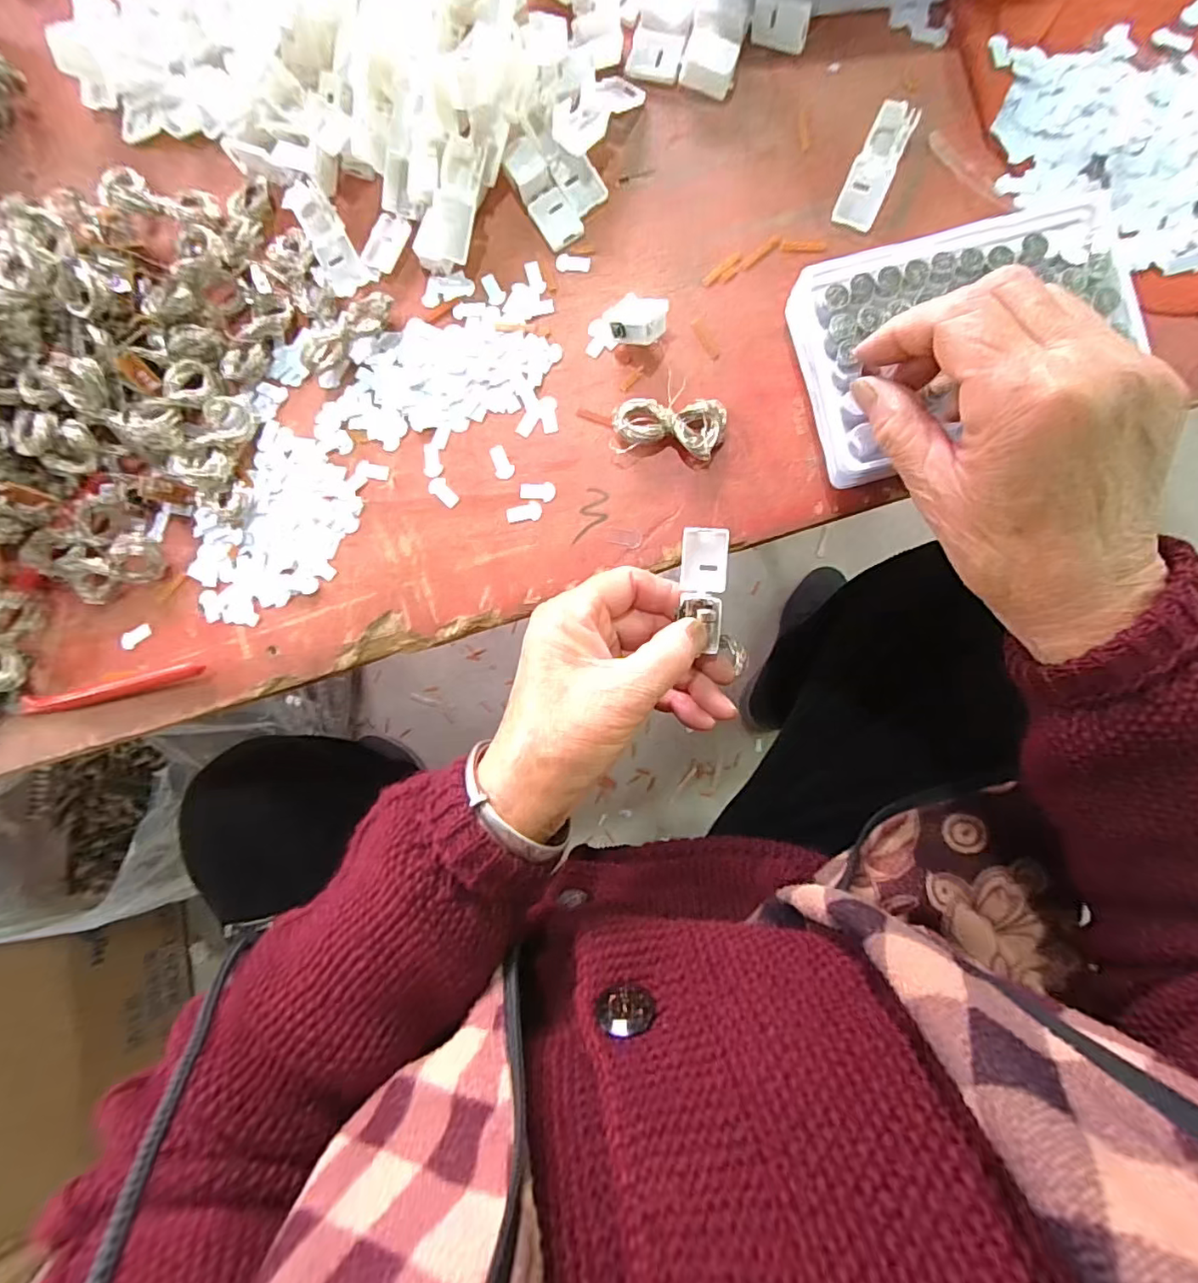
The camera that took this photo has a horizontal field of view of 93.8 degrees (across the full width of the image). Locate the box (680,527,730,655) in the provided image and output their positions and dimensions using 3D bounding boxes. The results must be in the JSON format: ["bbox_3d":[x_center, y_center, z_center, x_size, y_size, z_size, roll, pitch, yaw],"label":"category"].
[{"bbox_3d":[0.047,-0.024,0.249,0.021,0.004,0.052,-3,100,6],"label":"box"}]

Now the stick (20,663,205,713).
[{"bbox_3d":[-0.259,0.025,0.299,0.108,0.005,0.009,-11,85,5],"label":"stick"}]

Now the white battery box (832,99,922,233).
[{"bbox_3d":[0.134,-0.229,0.271,0.020,0.009,0.057,23,89,7],"label":"white battery box"}]

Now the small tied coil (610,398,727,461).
[{"bbox_3d":[0.034,-0.104,0.273,0.053,0.012,0.030,7,87,6],"label":"small tied coil"}]

